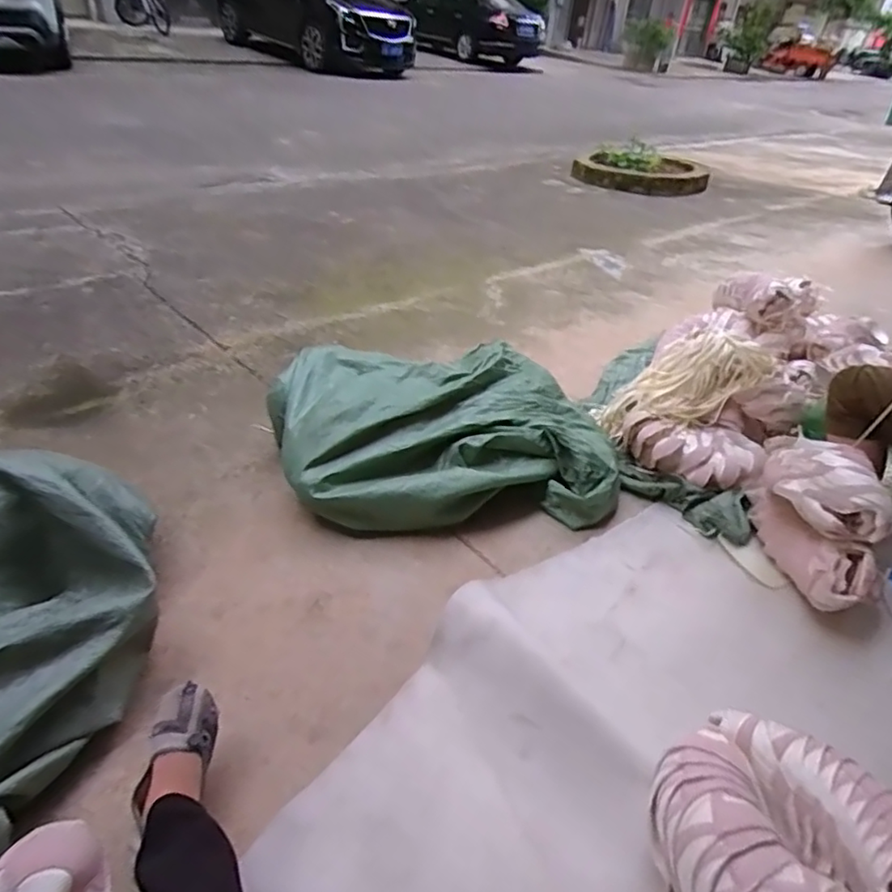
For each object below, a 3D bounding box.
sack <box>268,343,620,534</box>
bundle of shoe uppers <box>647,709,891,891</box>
[{"bbox_3d":[-0.016,-0.044,1.474,0.824,0.250,0.518,-1,38,-9],"label":"sack"},{"bbox_3d":[0.453,0.549,0.735,0.328,0.174,0.387,-27,46,-34],"label":"bundle of shoe uppers"}]

